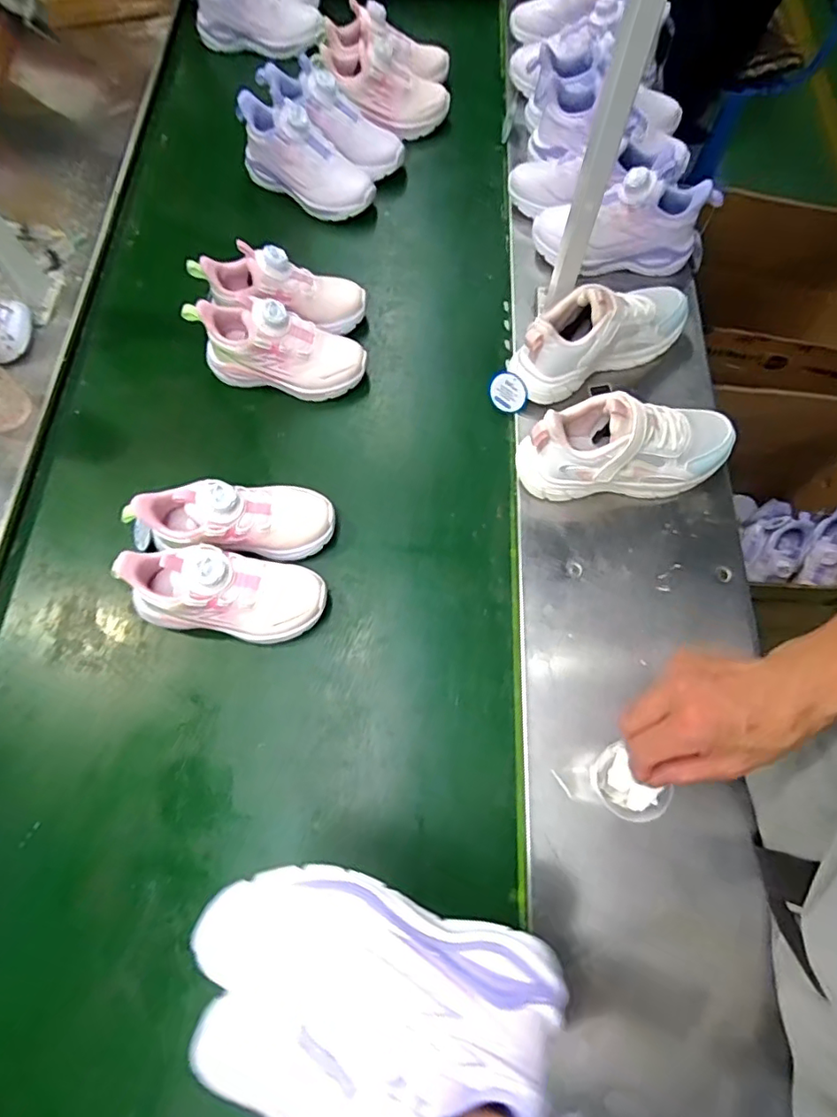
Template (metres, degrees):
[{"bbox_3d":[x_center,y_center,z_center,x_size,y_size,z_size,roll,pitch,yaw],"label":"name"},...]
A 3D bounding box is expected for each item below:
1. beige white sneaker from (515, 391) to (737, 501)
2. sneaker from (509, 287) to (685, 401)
[{"bbox_3d":[0.221,-0.115,0.578,0.225,0.104,0.084,-7,72,-3],"label":"beige white sneaker"},{"bbox_3d":[0.212,-0.259,0.635,0.221,0.115,0.079,-25,76,-12],"label":"sneaker"}]

